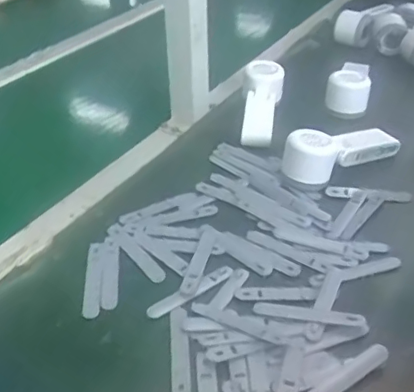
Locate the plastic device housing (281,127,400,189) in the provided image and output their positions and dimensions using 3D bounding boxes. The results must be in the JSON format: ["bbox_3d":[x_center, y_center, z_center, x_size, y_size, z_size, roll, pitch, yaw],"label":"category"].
[{"bbox_3d":[0.161,-0.060,0.679,0.165,0.055,0.055,-25,42,-29],"label":"plastic device housing"}]

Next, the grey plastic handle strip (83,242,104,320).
[{"bbox_3d":[-0.108,0.076,0.547,0.017,0.004,0.097,-4,36,-4],"label":"grey plastic handle strip"}]

